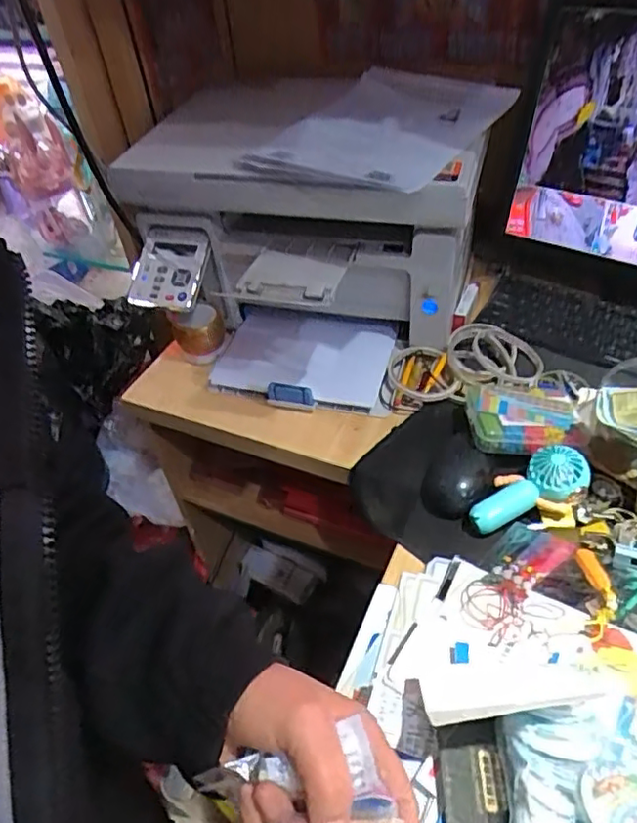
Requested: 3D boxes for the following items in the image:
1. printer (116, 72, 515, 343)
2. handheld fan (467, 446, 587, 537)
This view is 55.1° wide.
[{"bbox_3d":[-0.003,-0.243,0.774,0.402,0.234,0.331,15,50,21],"label":"printer"},{"bbox_3d":[0.200,0.076,0.587,0.119,0.031,0.047,-32,47,5],"label":"handheld fan"}]

